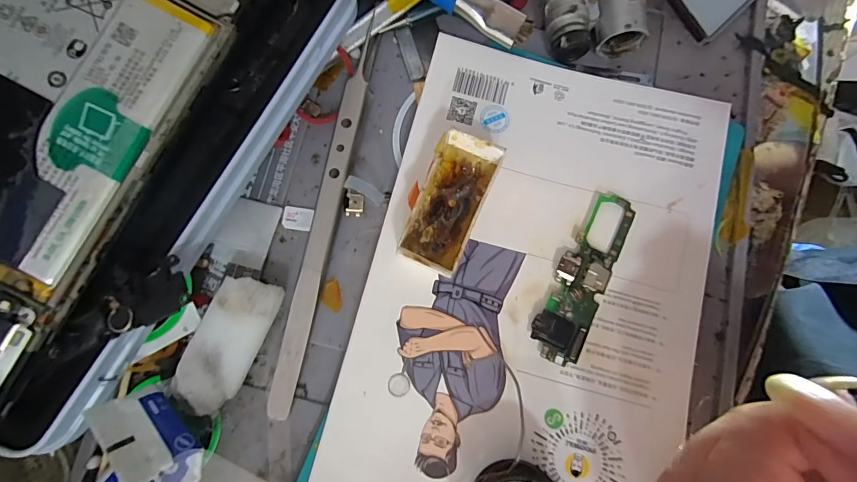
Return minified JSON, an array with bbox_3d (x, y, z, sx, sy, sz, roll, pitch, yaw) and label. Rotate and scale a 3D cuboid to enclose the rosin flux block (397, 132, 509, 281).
[{"bbox_3d":[0.007,-0.012,0.138,0.022,0.020,0.046,23,80,3],"label":"rosin flux block"}]

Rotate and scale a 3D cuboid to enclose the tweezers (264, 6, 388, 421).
[{"bbox_3d":[-0.038,-0.015,0.151,0.009,0.013,0.161,12,80,2],"label":"tweezers"}]

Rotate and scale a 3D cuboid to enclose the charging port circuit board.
[{"bbox_3d":[0.056,0.012,0.141,0.019,0.004,0.064,26,81,4],"label":"charging port circuit board"}]

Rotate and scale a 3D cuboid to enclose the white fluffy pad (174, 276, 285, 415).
[{"bbox_3d":[-0.070,0.036,0.139,0.020,0.015,0.046,24,80,4],"label":"white fluffy pad"}]

